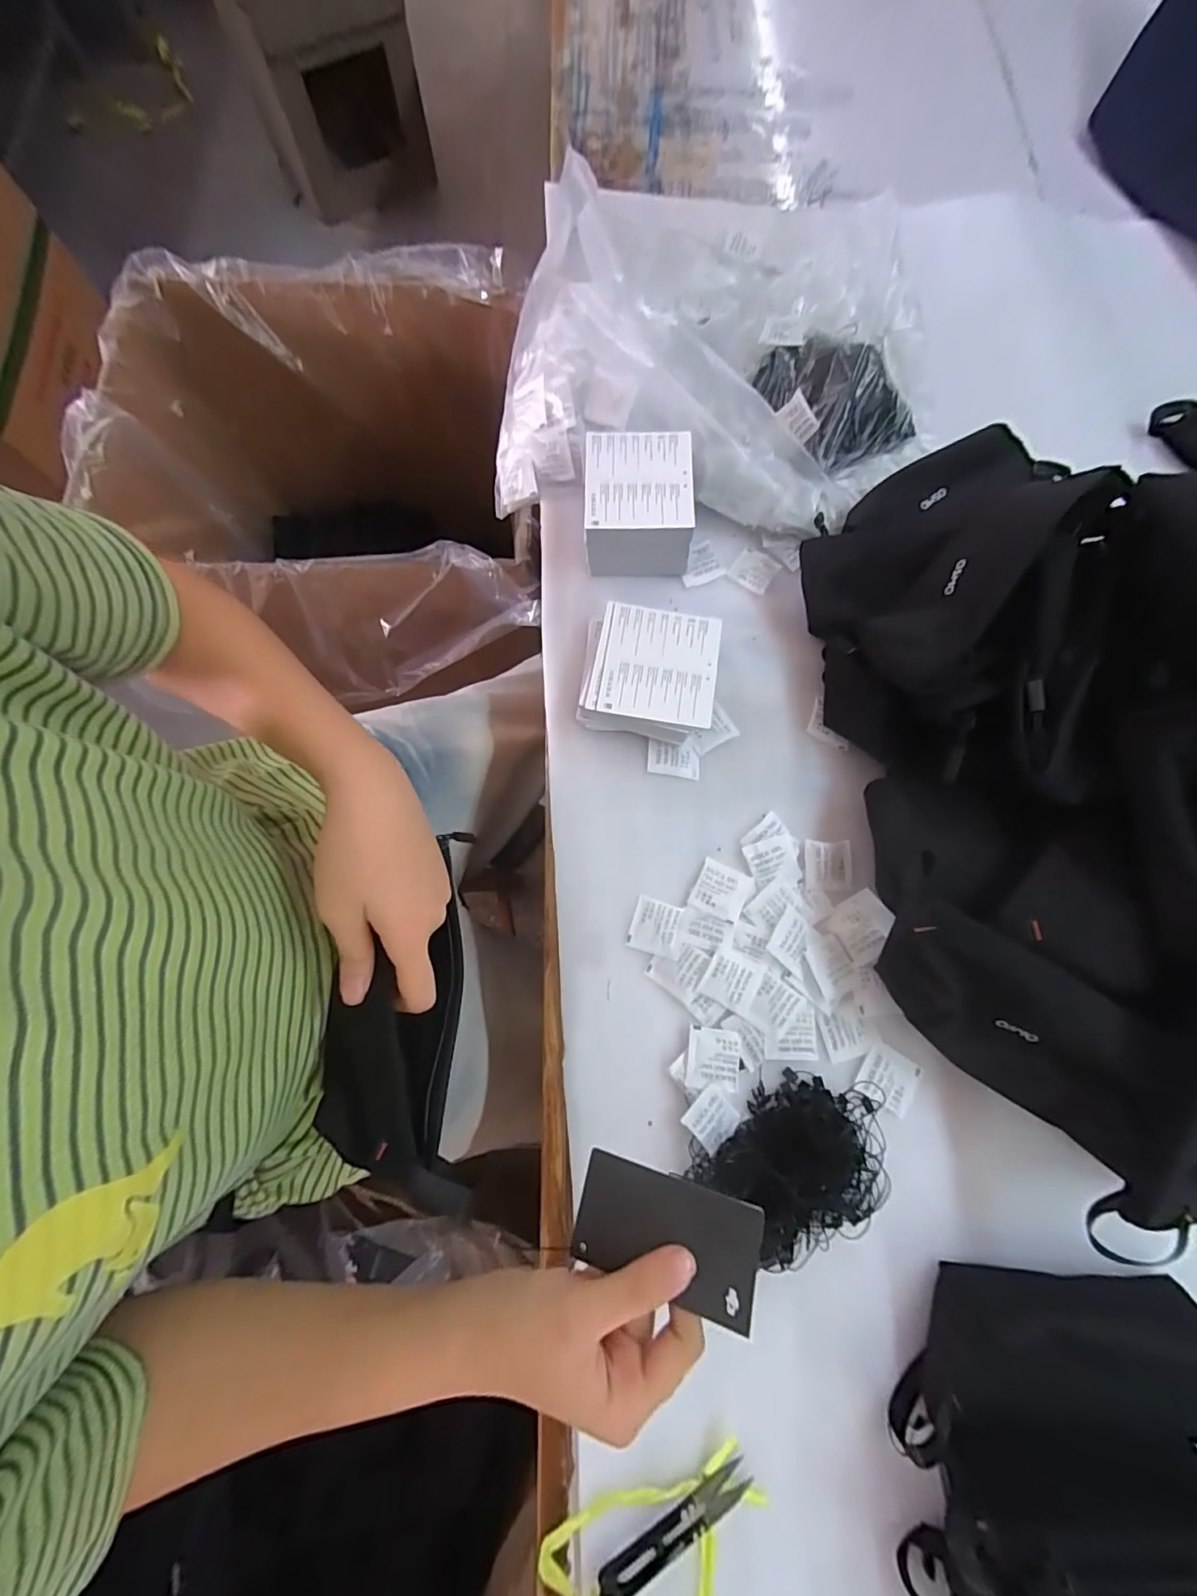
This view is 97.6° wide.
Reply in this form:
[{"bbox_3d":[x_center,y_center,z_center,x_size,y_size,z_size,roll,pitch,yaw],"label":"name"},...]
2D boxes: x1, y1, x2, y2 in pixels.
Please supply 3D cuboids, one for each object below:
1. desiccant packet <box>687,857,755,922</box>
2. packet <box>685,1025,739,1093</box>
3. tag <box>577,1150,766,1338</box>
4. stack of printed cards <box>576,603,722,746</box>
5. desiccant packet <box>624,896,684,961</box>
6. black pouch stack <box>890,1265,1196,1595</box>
[{"bbox_3d":[0.095,0.072,0.405,0.041,0.004,0.040,25,76,6],"label":"desiccant packet"},{"bbox_3d":[0.083,0.189,0.379,0.038,0.005,0.040,9,75,1],"label":"packet"},{"bbox_3d":[0.033,0.217,0.261,0.088,0.004,0.047,7,64,19],"label":"tag"},{"bbox_3d":[0.041,-0.103,0.438,0.106,0.038,0.102,9,75,2],"label":"stack of printed cards"},{"bbox_3d":[0.044,0.099,0.400,0.039,0.004,0.038,17,75,4],"label":"desiccant packet"},{"bbox_3d":[0.290,0.396,0.290,0.210,0.084,0.178,2,75,0],"label":"black pouch stack"}]

